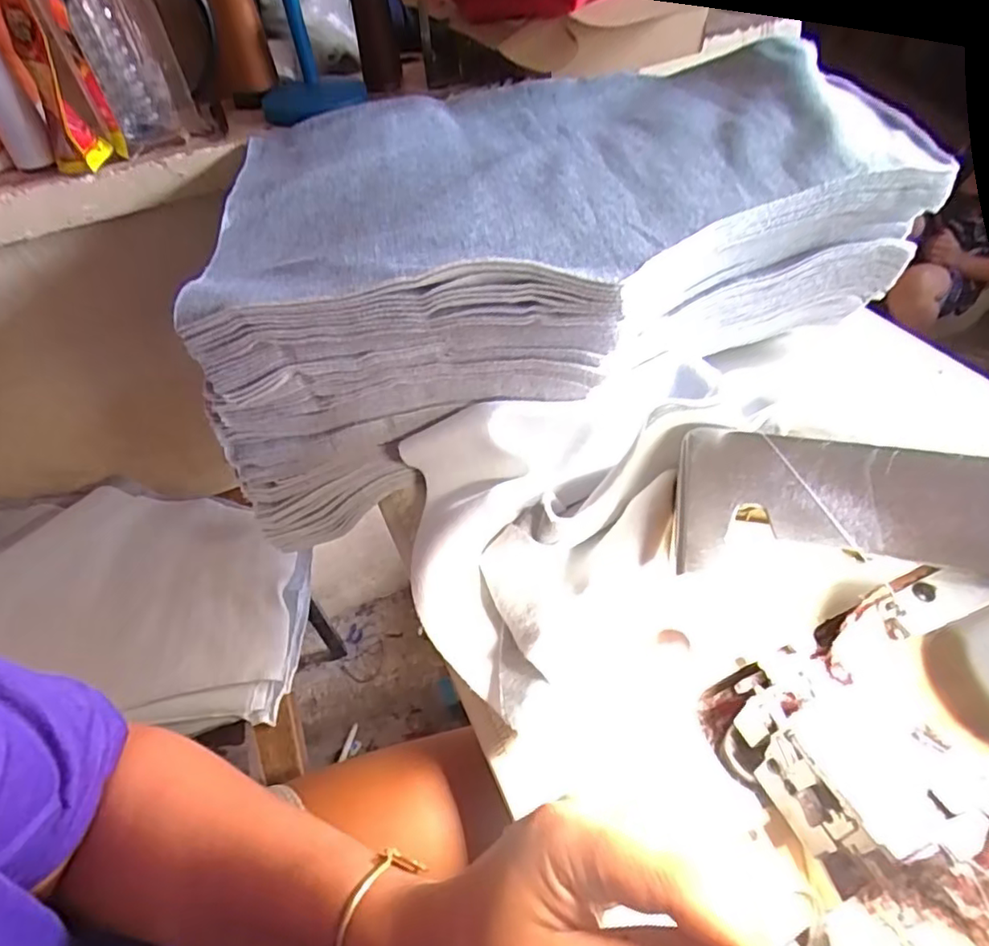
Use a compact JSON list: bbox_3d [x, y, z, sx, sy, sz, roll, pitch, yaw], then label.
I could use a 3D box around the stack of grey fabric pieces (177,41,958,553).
[{"bbox_3d":[0.027,-0.204,0.560,0.537,0.195,0.394,-13,48,-6],"label":"stack of grey fabric pieces"}]

